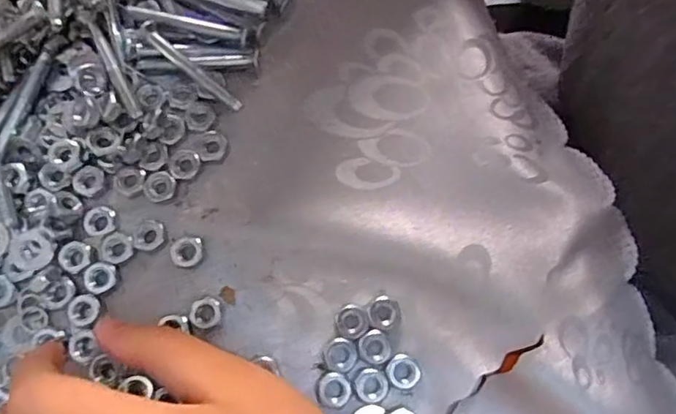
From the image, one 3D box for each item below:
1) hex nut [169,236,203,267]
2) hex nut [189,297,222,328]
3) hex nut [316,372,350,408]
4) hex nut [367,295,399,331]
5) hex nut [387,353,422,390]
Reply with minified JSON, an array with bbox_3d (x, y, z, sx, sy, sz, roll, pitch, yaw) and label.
[{"bbox_3d":[-0.063,0.019,0.243,0.012,0.007,0.013,-3,76,0],"label":"hex nut"},{"bbox_3d":[-0.055,0.043,0.238,0.013,0.004,0.012,-19,77,-4],"label":"hex nut"},{"bbox_3d":[-0.002,0.072,0.229,0.013,0.004,0.013,-19,77,-4],"label":"hex nut"},{"bbox_3d":[0.018,0.042,0.235,0.013,0.004,0.013,-23,77,-5],"label":"hex nut"},{"bbox_3d":[0.026,0.065,0.229,0.013,0.004,0.013,-39,79,-8],"label":"hex nut"}]

